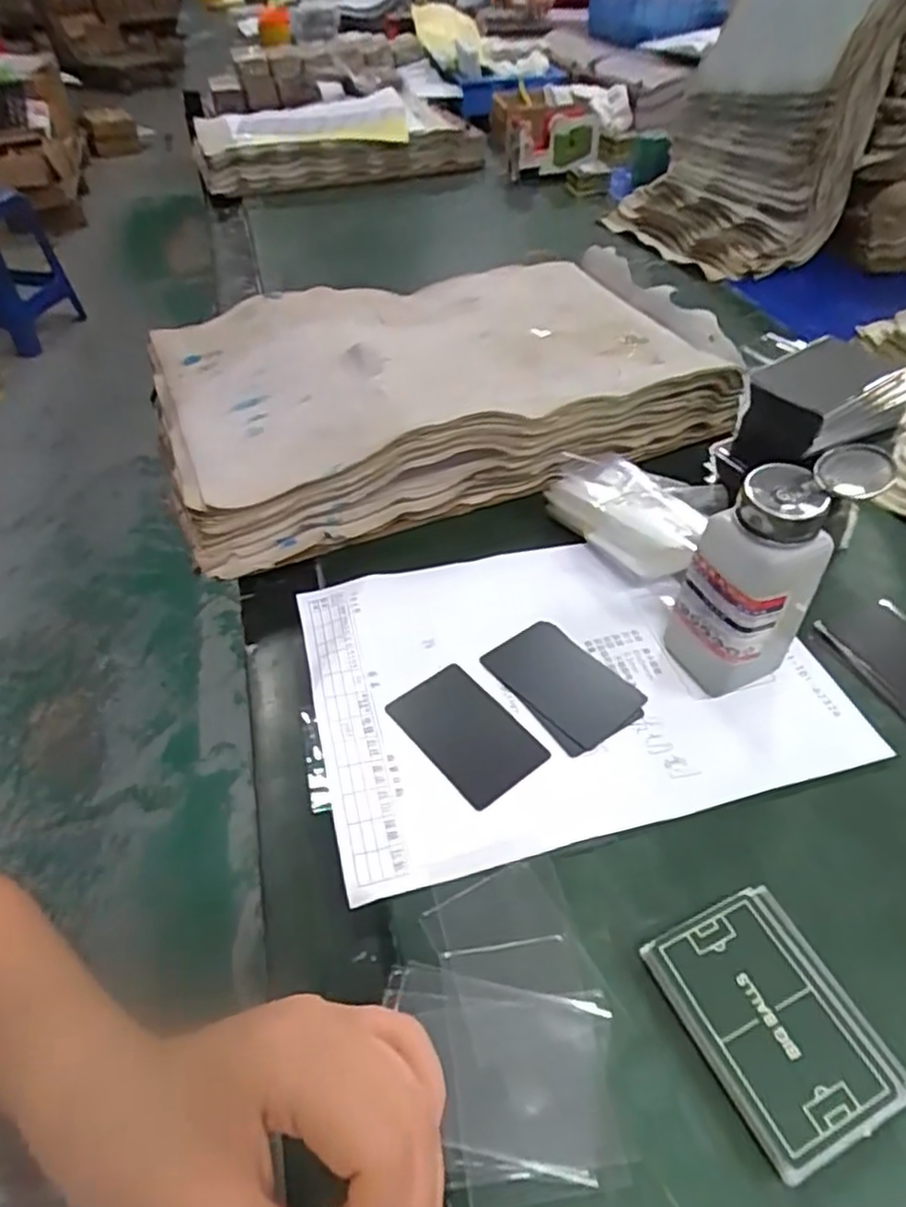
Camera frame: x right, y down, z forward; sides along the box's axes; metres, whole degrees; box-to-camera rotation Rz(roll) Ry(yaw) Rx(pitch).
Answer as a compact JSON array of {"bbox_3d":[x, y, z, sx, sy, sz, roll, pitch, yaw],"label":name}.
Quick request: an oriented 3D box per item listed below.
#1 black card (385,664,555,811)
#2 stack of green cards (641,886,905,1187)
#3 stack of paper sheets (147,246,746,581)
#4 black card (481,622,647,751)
[{"bbox_3d":[0.007,0.072,0.397,0.052,0.004,0.084,-31,53,-26],"label":"black card"},{"bbox_3d":[0.131,0.169,0.288,0.068,0.012,0.088,-18,48,-15],"label":"stack of green cards"},{"bbox_3d":[-0.009,-0.190,0.597,0.444,0.087,0.257,-19,48,-16],"label":"stack of paper sheets"},{"bbox_3d":[0.067,0.046,0.432,0.057,0.004,0.090,-33,53,-27],"label":"black card"}]

